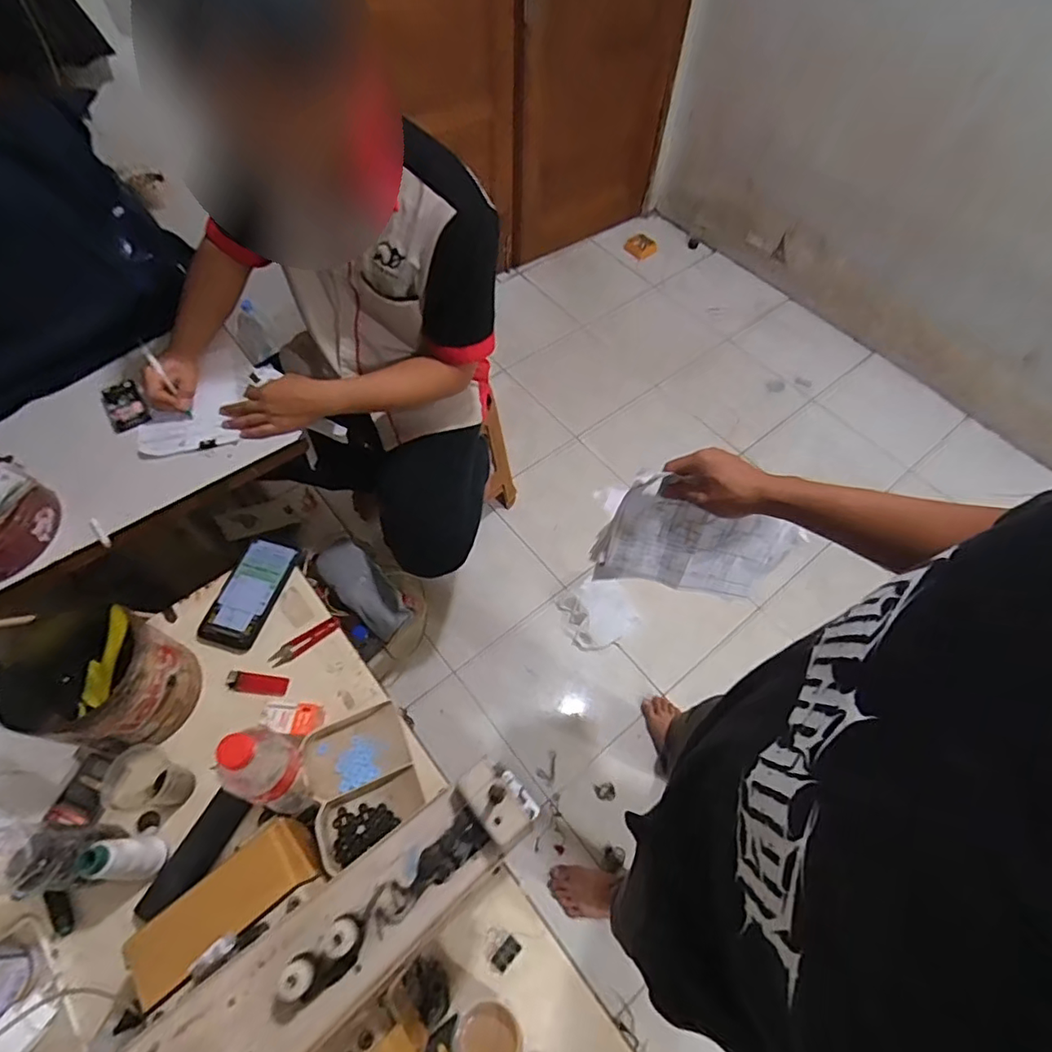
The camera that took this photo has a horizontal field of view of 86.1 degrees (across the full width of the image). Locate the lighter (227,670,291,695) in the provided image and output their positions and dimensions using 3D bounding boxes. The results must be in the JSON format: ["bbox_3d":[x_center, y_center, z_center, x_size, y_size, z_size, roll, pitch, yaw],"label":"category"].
[{"bbox_3d":[-0.367,0.215,0.773,0.085,0.007,0.025,6,59,2],"label":"lighter"}]

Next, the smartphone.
[{"bbox_3d":[-0.408,0.098,0.836,0.079,0.007,0.169,20,66,1],"label":"smartphone"}]

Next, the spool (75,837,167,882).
[{"bbox_3d":[-0.437,0.362,0.615,0.031,0.120,0.041,0,59,-2],"label":"spool"}]

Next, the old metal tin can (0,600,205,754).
[{"bbox_3d":[-0.519,0.187,0.698,0.163,0.146,0.148,22,61,11],"label":"old metal tin can"}]

